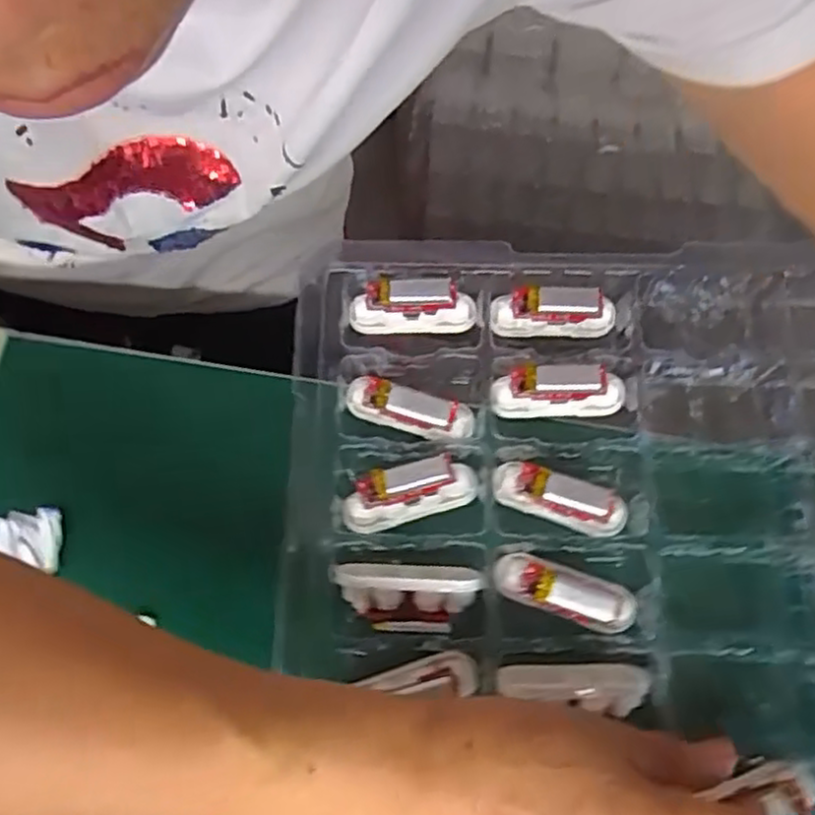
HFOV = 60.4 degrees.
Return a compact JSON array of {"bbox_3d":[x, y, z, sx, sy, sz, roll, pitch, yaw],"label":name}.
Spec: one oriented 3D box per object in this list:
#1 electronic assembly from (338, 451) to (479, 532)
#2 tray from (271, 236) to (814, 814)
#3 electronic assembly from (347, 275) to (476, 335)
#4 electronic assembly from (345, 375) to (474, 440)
[{"bbox_3d":[0.000,0.038,0.322,0.061,0.024,0.023,-18,76,-4],"label":"electronic assembly"},{"bbox_3d":[0.176,0.148,0.297,0.463,0.051,0.456,2,73,2],"label":"tray"},{"bbox_3d":[0.002,-0.052,0.349,0.061,0.026,0.020,-2,76,0],"label":"electronic assembly"},{"bbox_3d":[0.000,0.001,0.334,0.062,0.024,0.017,13,76,4],"label":"electronic assembly"}]

